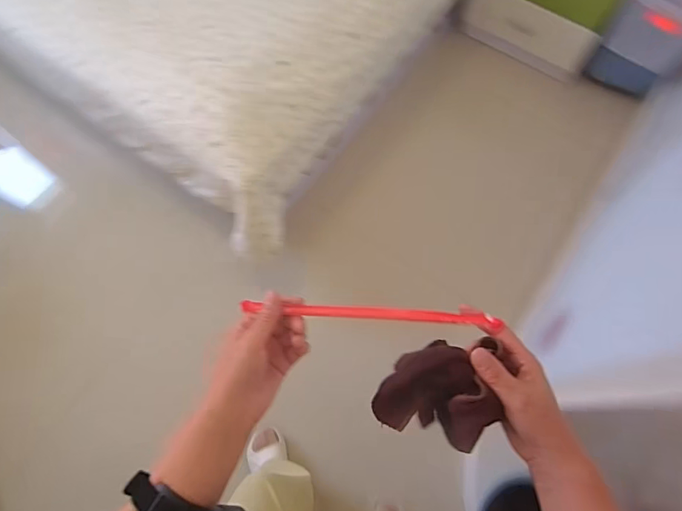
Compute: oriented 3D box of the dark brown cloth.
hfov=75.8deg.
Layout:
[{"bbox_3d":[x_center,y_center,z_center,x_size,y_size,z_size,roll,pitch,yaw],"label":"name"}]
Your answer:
[{"bbox_3d":[0.088,0.130,0.409,0.110,0.056,0.093,-2,69,0],"label":"dark brown cloth"}]

